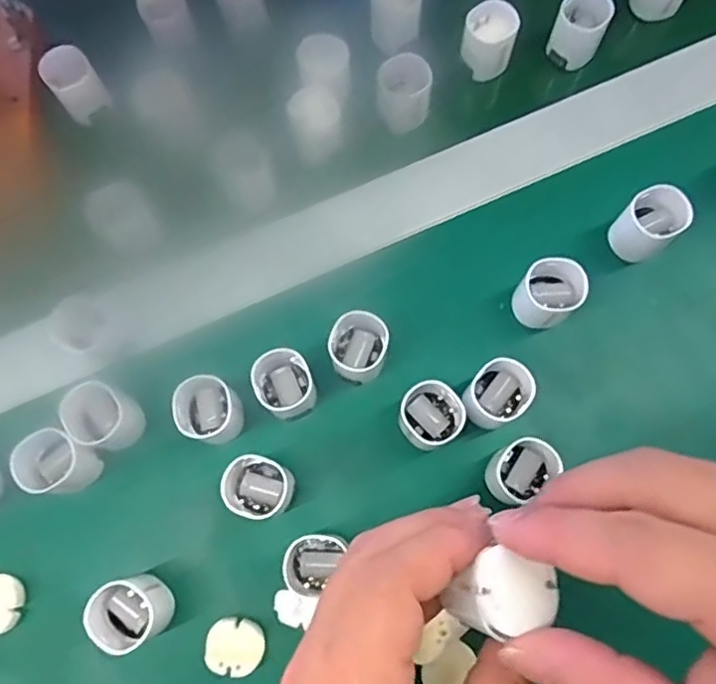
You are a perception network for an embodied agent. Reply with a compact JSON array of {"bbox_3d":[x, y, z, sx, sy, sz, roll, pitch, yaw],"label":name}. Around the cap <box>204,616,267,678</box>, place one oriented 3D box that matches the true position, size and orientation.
[{"bbox_3d":[-0.059,0.147,0.314,0.028,0.009,0.024,16,79,4],"label":"cap"}]

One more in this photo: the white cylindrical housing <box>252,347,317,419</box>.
[{"bbox_3d":[-0.037,0.022,0.333,0.027,0.030,0.031,-21,79,-4],"label":"white cylindrical housing"}]

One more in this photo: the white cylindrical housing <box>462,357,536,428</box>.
[{"bbox_3d":[0.069,0.027,0.329,0.032,0.035,0.028,-30,80,-5],"label":"white cylindrical housing"}]

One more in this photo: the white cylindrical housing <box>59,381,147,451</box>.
[{"bbox_3d":[-0.129,0.038,0.328,0.032,0.027,0.026,37,81,8],"label":"white cylindrical housing"}]

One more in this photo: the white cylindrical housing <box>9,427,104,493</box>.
[{"bbox_3d":[-0.149,0.060,0.324,0.032,0.031,0.030,0,78,1],"label":"white cylindrical housing"}]

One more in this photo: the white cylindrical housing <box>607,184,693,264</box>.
[{"bbox_3d":[0.155,-0.063,0.347,0.029,0.033,0.028,0,78,1],"label":"white cylindrical housing"}]

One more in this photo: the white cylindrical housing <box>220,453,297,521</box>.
[{"bbox_3d":[-0.050,0.072,0.323,0.034,0.026,0.028,36,81,7],"label":"white cylindrical housing"}]

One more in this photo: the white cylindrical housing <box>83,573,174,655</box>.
[{"bbox_3d":[-0.107,0.127,0.307,0.028,0.035,0.031,-27,79,-5],"label":"white cylindrical housing"}]

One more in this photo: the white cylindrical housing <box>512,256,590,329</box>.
[{"bbox_3d":[0.100,-0.025,0.340,0.029,0.034,0.030,0,78,1],"label":"white cylindrical housing"}]

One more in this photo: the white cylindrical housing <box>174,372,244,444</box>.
[{"bbox_3d":[-0.076,0.034,0.328,0.027,0.028,0.032,-13,79,-2],"label":"white cylindrical housing"}]

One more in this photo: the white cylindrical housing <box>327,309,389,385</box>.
[{"bbox_3d":[0.000,0.003,0.335,0.028,0.031,0.032,14,79,4],"label":"white cylindrical housing"}]

